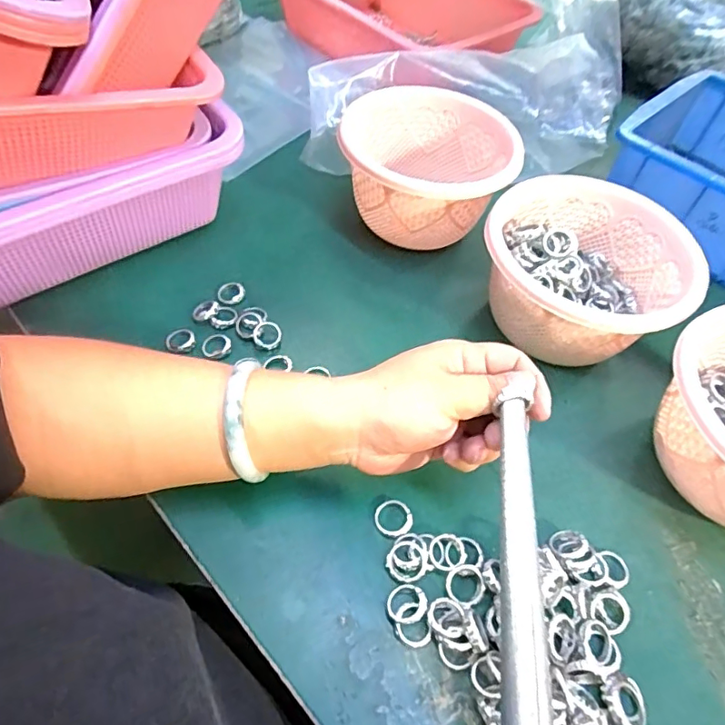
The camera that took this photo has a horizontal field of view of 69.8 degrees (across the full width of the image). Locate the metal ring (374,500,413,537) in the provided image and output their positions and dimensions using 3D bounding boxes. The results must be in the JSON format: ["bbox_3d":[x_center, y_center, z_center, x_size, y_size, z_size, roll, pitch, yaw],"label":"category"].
[{"bbox_3d":[0.019,0.096,0.319,0.022,0.004,0.022,-2,58,3],"label":"metal ring"}]

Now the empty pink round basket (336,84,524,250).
[{"bbox_3d":[0.054,-0.163,0.460,0.134,0.089,0.139,2,54,-3],"label":"empty pink round basket"}]

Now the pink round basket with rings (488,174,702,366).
[{"bbox_3d":[0.162,-0.063,0.401,0.141,0.087,0.136,3,54,-5],"label":"pink round basket with rings"}]

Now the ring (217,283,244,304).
[{"bbox_3d":[-0.106,-0.057,0.417,0.022,0.004,0.023,2,54,-3],"label":"ring"}]

